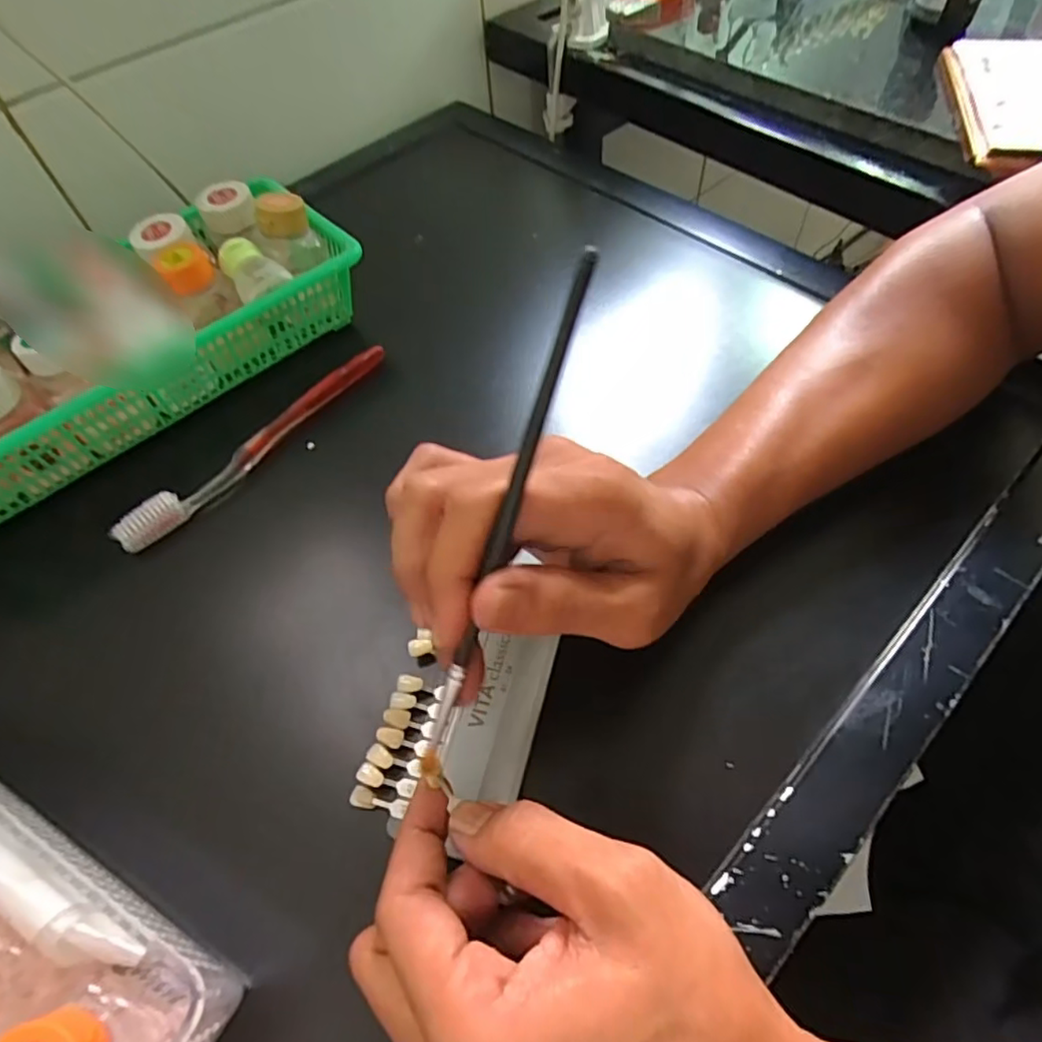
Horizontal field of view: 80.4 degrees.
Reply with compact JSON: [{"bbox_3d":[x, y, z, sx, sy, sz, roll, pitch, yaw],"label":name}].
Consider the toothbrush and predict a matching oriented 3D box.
[{"bbox_3d":[-0.157,-0.049,0.373,0.020,0.013,0.189,35,66,23],"label":"toothbrush"}]

